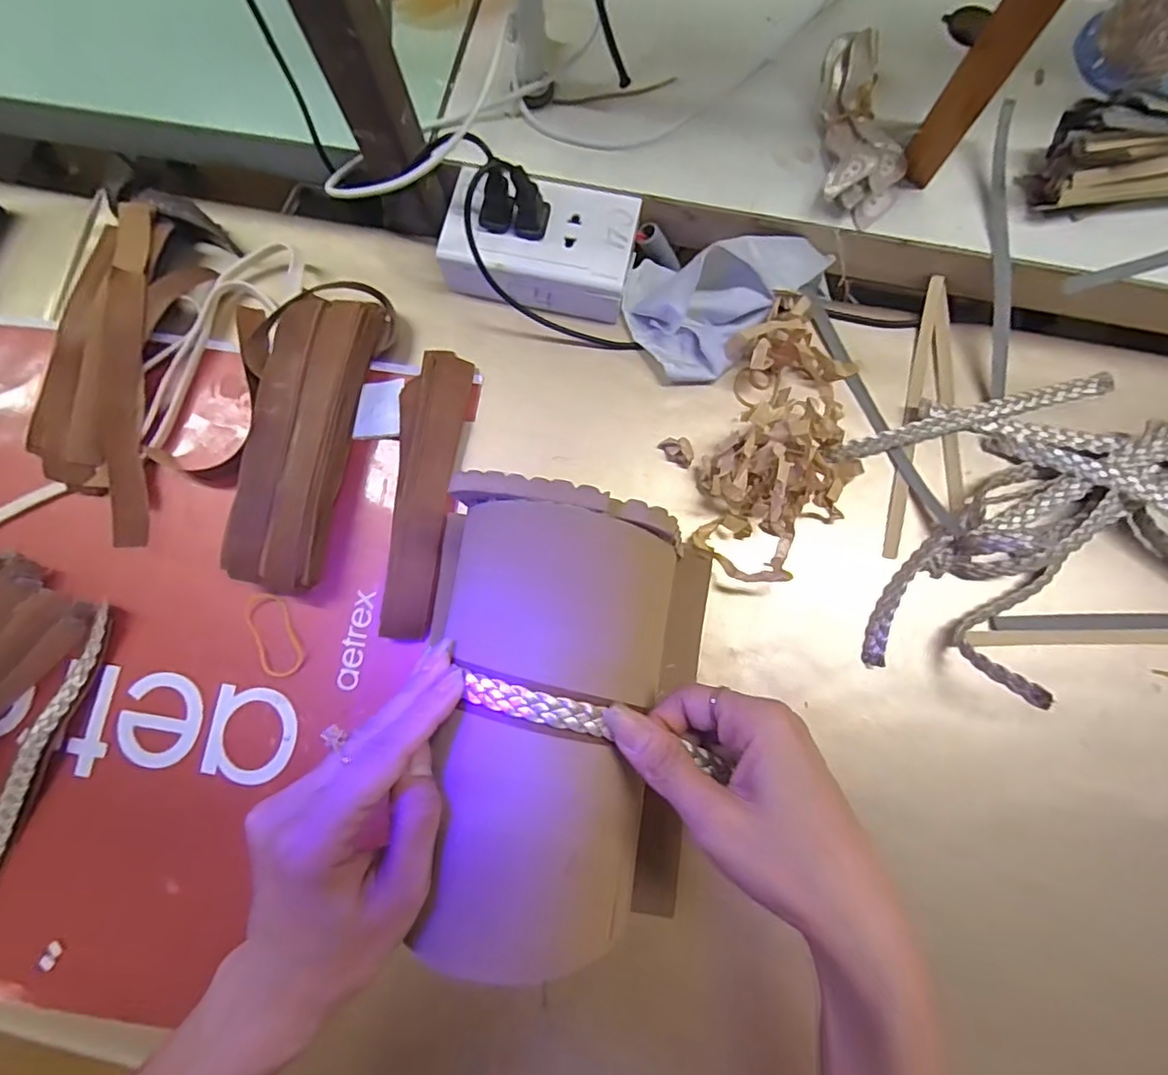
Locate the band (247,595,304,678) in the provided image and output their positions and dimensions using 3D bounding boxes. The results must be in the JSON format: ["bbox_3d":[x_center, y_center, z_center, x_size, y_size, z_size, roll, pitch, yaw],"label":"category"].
[{"bbox_3d":[-0.192,0.060,0.353,0.025,0.004,0.053,-26,80,-3],"label":"band"}]

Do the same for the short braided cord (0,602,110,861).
[{"bbox_3d":[-0.328,0.132,0.340,0.013,0.013,0.188,19,81,5],"label":"short braided cord"}]

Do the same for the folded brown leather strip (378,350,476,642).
[{"bbox_3d":[-0.101,-0.029,0.360,0.039,0.017,0.182,5,80,2],"label":"folded brown leather strip"}]

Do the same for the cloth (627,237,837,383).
[{"bbox_3d":[0.092,-0.150,0.363,0.126,0.047,0.085,1,80,1],"label":"cloth"}]

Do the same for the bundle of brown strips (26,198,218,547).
[{"bbox_3d":[-0.314,-0.110,0.371,0.084,0.041,0.223,5,80,2],"label":"bundle of brown strips"}]

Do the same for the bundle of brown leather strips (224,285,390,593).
[{"bbox_3d":[-0.174,-0.064,0.356,0.057,0.034,0.192,9,80,3],"label":"bundle of brown leather strips"}]

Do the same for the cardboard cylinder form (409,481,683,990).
[{"bbox_3d":[-0.012,0.083,0.277,0.105,0.095,0.199,5,78,2],"label":"cardboard cylinder form"}]

